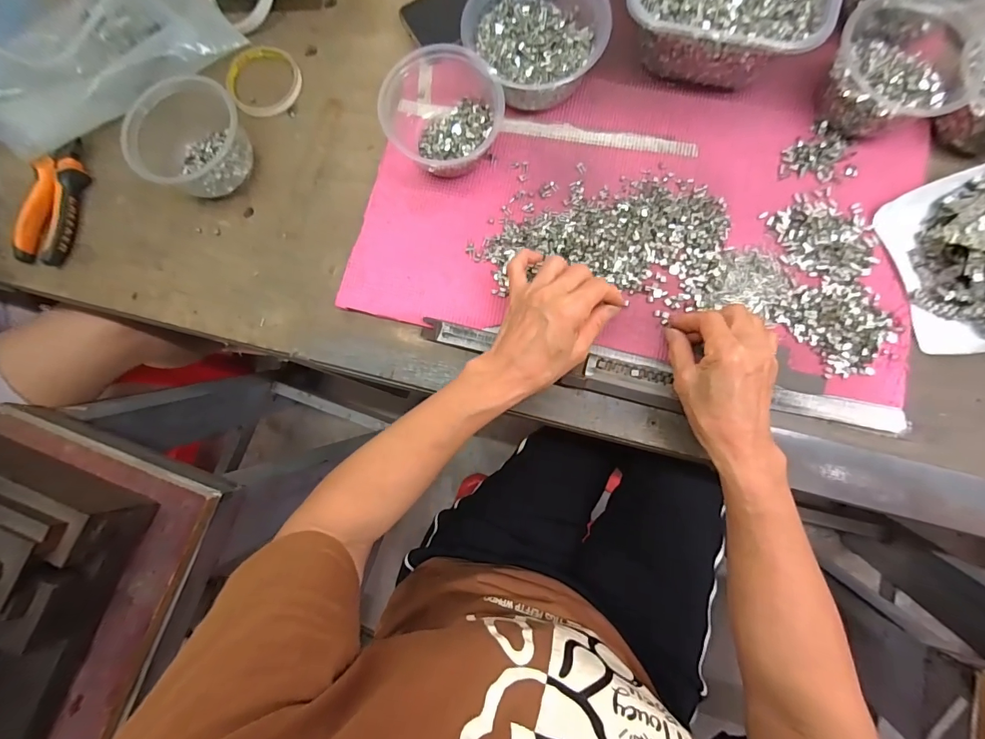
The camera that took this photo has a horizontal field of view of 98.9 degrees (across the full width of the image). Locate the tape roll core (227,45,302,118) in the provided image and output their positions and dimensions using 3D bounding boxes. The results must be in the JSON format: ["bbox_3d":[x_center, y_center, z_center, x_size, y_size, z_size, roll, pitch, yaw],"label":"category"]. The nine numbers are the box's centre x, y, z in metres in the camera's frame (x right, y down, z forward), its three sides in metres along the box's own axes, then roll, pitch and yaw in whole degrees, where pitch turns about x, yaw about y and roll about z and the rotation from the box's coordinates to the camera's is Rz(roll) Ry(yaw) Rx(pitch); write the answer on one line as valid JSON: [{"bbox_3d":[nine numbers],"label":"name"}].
[{"bbox_3d":[-0.261,-0.330,0.479,0.081,0.011,0.089,-1,80,4],"label":"tape roll core"}]

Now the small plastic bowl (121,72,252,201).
[{"bbox_3d":[-0.311,-0.238,0.438,0.094,0.063,0.112,38,85,9],"label":"small plastic bowl"}]

